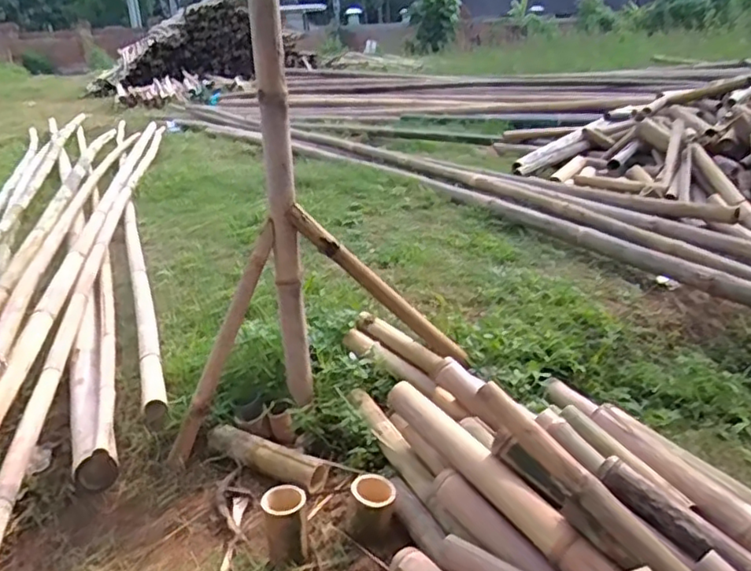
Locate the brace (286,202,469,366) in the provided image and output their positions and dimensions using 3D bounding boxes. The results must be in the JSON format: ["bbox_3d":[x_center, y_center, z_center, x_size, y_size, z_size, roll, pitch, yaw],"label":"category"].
[{"bbox_3d":[0.014,0.013,1.423,0.563,0.046,0.040,41,5,-23],"label":"brace"}]

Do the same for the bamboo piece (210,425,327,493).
[{"bbox_3d":[-0.243,0.374,1.355,0.288,0.054,0.064,10,24,26],"label":"bamboo piece"}]

